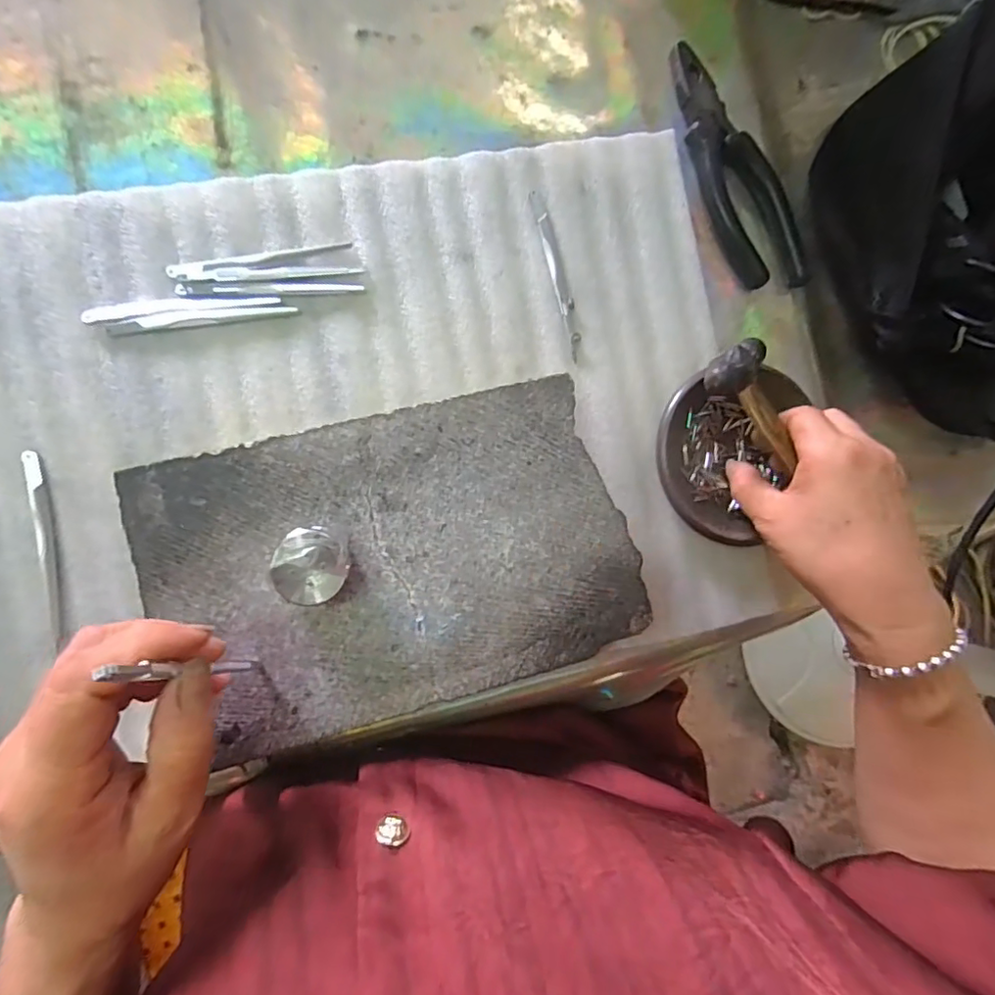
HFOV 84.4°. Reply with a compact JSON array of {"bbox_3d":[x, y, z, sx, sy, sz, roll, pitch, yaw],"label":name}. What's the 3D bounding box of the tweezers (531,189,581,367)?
[{"bbox_3d":[0.039,-0.141,0.346,0.009,0.004,0.107,-16,91,-8],"label":"tweezers"}]

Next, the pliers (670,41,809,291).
[{"bbox_3d":[0.154,-0.212,0.357,0.050,0.013,0.162,-23,92,-8],"label":"pliers"}]

